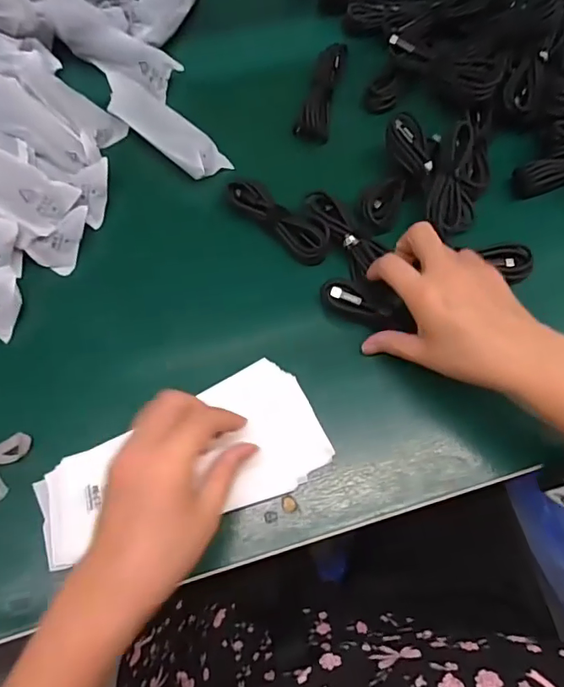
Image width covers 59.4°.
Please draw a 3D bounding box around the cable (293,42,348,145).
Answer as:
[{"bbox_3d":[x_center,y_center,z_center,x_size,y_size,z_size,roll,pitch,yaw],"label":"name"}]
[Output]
[{"bbox_3d":[0.042,-0.257,0.494,0.030,0.030,0.116,15,69,5],"label":"cable"}]

